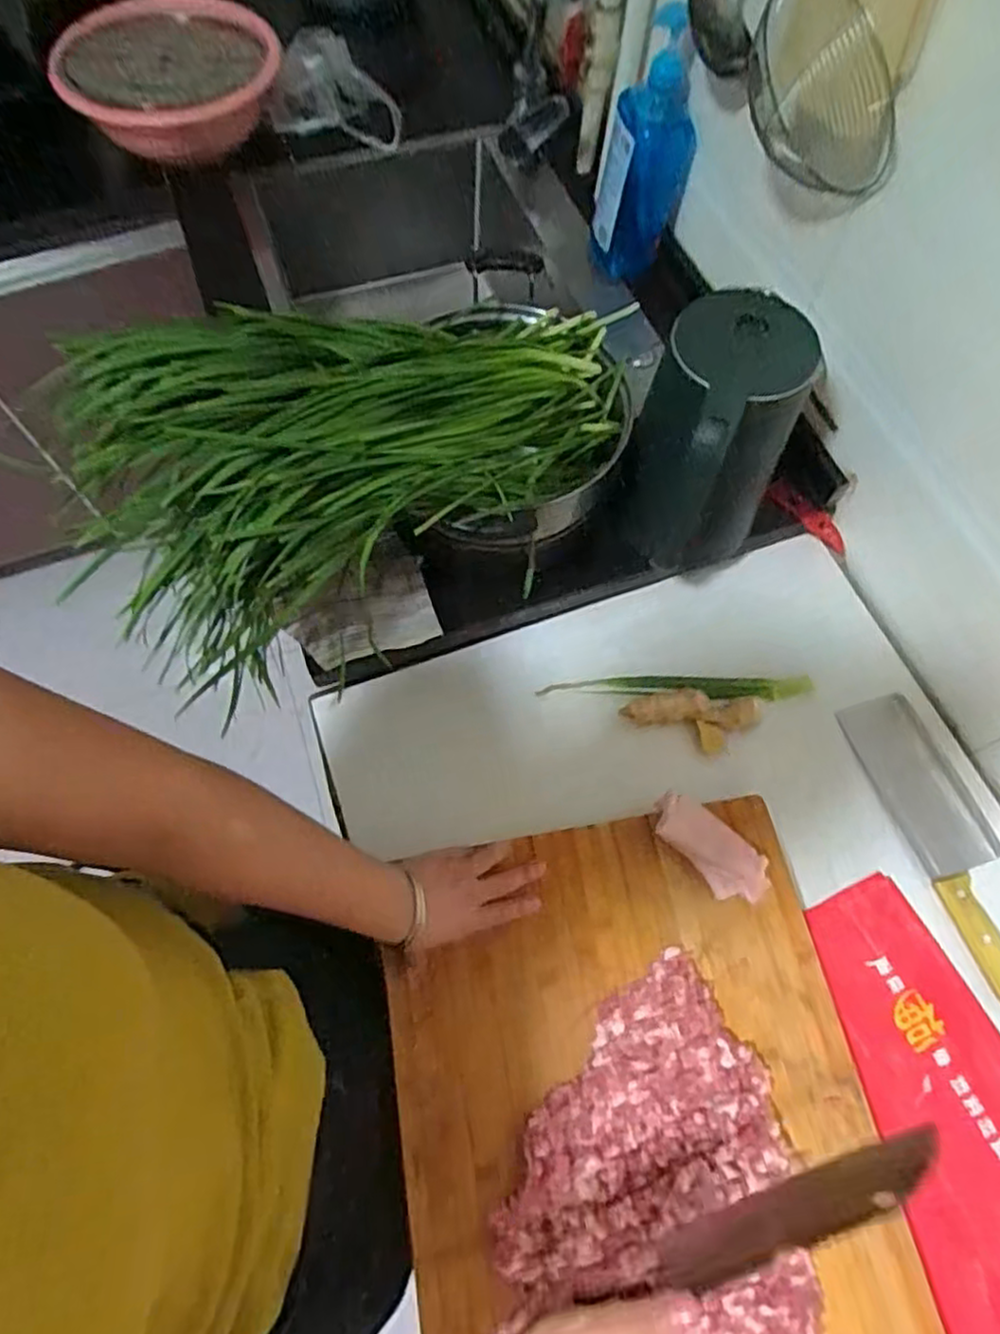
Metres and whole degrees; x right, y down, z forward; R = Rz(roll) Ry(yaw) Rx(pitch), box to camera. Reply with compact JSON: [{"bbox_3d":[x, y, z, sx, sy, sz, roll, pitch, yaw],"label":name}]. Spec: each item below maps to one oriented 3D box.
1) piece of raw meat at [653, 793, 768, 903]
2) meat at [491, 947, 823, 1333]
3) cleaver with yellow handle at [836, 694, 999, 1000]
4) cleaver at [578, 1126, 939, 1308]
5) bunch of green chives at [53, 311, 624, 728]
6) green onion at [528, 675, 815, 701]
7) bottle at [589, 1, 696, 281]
[{"bbox_3d":[0.189,0.163,0.645,0.115,0.035,0.047,40,72,17],"label":"piece of raw meat"},{"bbox_3d":[0.126,0.397,0.533,0.245,0.036,0.241,-36,70,-15],"label":"meat"},{"bbox_3d":[0.426,0.159,0.677,0.081,0.025,0.282,-15,66,-6],"label":"cleaver with yellow handle"},{"bbox_3d":[0.099,0.323,0.384,0.295,0.064,0.013,-28,66,3],"label":"cleaver"},{"bbox_3d":[-0.102,-0.202,0.595,0.467,0.146,0.250,-37,70,-15],"label":"bunch of green chives"},{"bbox_3d":[0.185,0.022,0.746,0.280,0.021,0.029,1,66,1],"label":"green onion"},{"bbox_3d":[0.169,-0.578,0.846,0.104,0.287,0.068,5,66,3],"label":"bottle"}]

